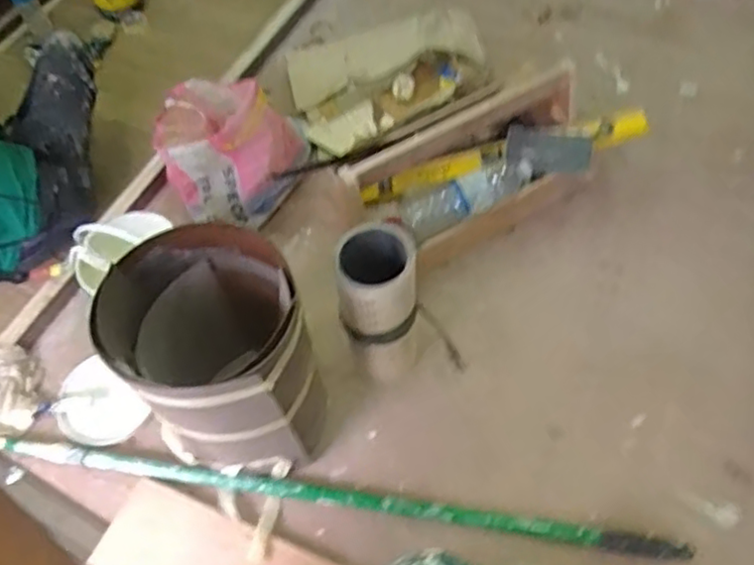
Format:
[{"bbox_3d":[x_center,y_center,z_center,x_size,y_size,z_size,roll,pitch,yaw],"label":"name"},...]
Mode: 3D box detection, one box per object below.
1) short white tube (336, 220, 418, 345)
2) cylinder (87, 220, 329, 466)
[{"bbox_3d":[0.003,0.007,0.989,0.117,0.172,0.121,-4,58,1],"label":"short white tube"},{"bbox_3d":[-0.227,0.126,0.981,0.245,0.363,0.261,-22,59,-10],"label":"cylinder"}]

